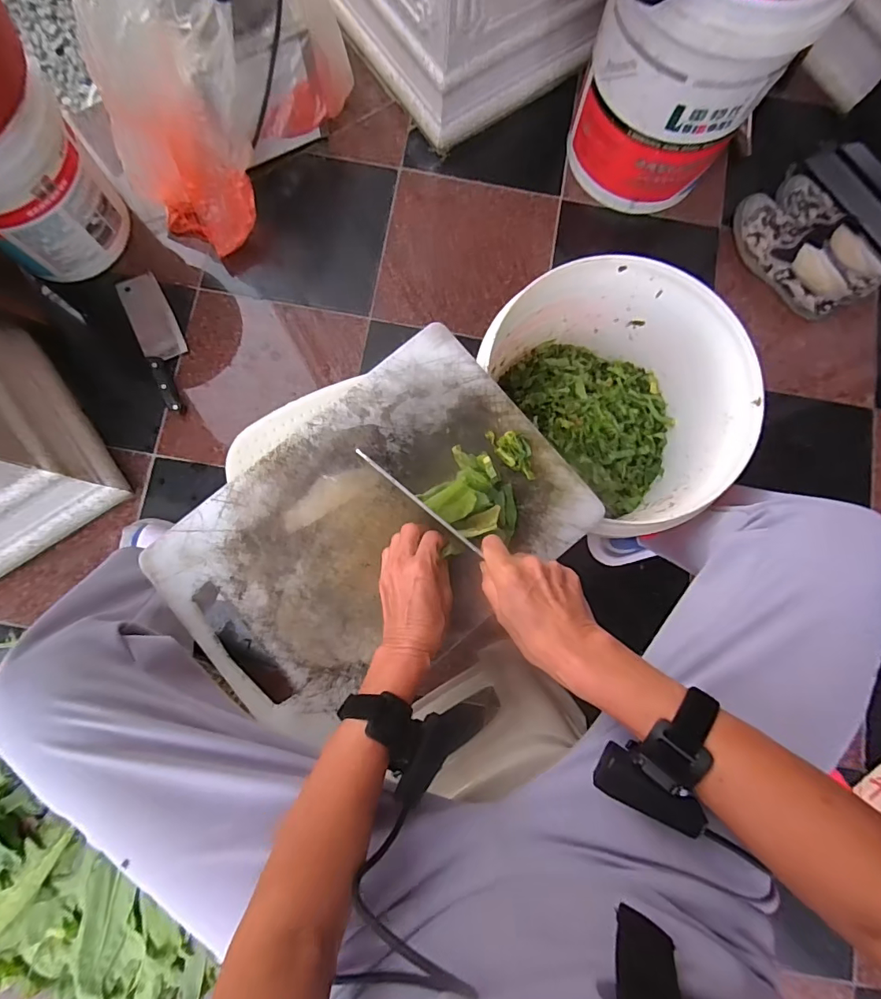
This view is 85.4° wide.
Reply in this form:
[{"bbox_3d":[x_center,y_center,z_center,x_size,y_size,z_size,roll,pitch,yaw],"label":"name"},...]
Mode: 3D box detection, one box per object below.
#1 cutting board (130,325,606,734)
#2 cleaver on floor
[{"bbox_3d":[-0.063,0.033,0.484,0.390,0.019,0.271,-41,85,-7],"label":"cutting board"},{"bbox_3d":[-0.485,-0.277,0.822,0.071,0.025,0.258,-24,83,-6],"label":"cleaver on floor"}]

